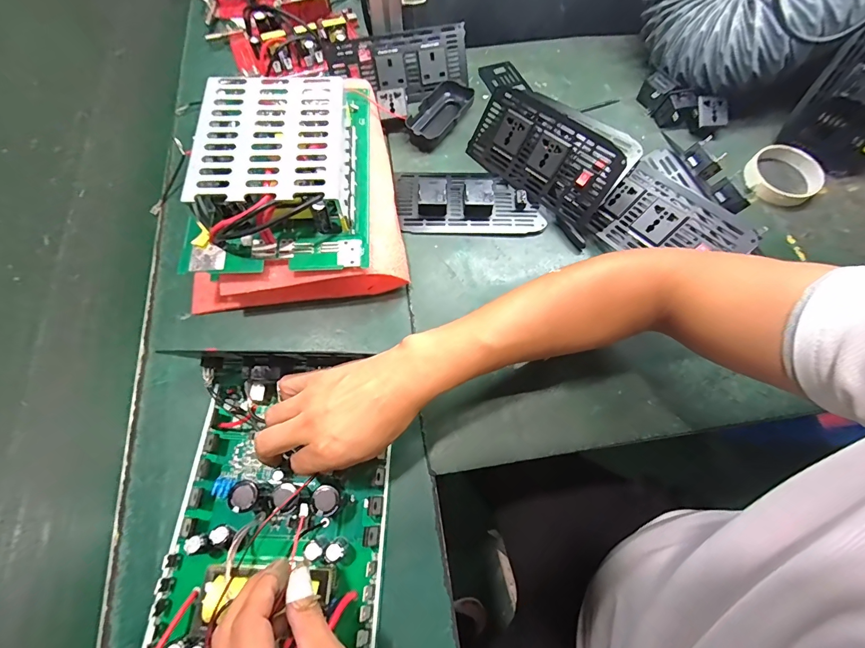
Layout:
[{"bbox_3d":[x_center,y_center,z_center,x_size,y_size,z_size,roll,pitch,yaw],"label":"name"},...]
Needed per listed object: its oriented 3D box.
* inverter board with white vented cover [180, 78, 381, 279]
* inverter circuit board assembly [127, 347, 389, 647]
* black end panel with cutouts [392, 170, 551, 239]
[{"bbox_3d":[-0.154,-0.173,0.401,0.179,0.061,0.239,1,67,-2],"label":"inverter board with white vented cover"},{"bbox_3d":[-0.136,0.199,0.293,0.185,0.090,0.361,2,68,0],"label":"inverter circuit board assembly"},{"bbox_3d":[0.045,-0.155,0.472,0.178,0.028,0.093,2,68,-1],"label":"black end panel with cutouts"}]

